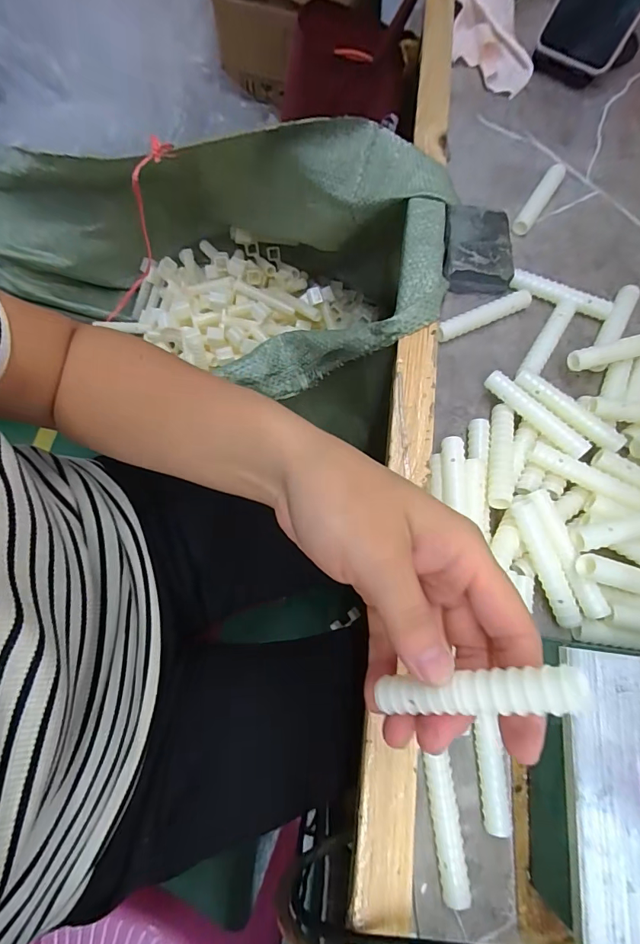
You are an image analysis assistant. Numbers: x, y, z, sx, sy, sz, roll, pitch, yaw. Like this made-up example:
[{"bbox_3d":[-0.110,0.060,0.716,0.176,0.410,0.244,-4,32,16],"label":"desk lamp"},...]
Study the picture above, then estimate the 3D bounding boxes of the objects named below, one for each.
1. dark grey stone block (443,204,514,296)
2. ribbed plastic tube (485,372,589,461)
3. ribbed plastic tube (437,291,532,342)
[{"bbox_3d":[0.127,-0.181,0.345,0.054,0.019,0.070,8,72,3],"label":"dark grey stone block"},{"bbox_3d":[0.146,-0.039,0.290,0.011,0.015,0.078,-39,75,-11],"label":"ribbed plastic tube"},{"bbox_3d":[0.127,-0.122,0.331,0.083,0.011,0.012,-24,73,-7],"label":"ribbed plastic tube"}]

